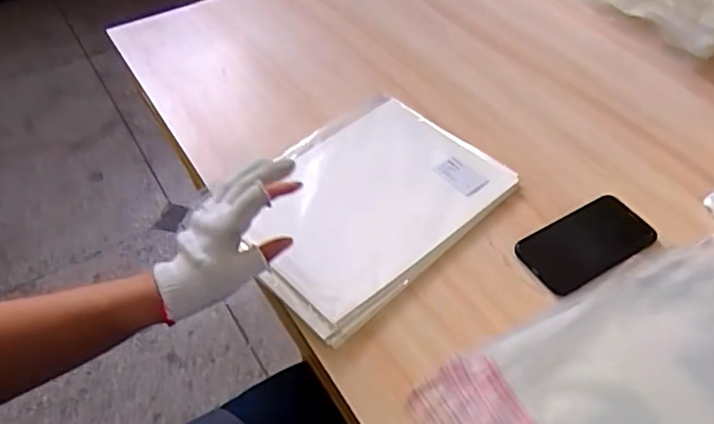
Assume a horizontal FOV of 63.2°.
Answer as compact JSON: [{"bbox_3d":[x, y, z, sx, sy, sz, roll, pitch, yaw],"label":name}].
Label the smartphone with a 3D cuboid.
[{"bbox_3d":[0.251,0.032,0.635,0.148,0.012,0.075,-24,54,-18],"label":"smartphone"}]

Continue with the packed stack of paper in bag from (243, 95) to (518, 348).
[{"bbox_3d":[0.007,-0.016,0.654,0.304,0.024,0.215,-37,59,-26],"label":"packed stack of paper in bag"}]

